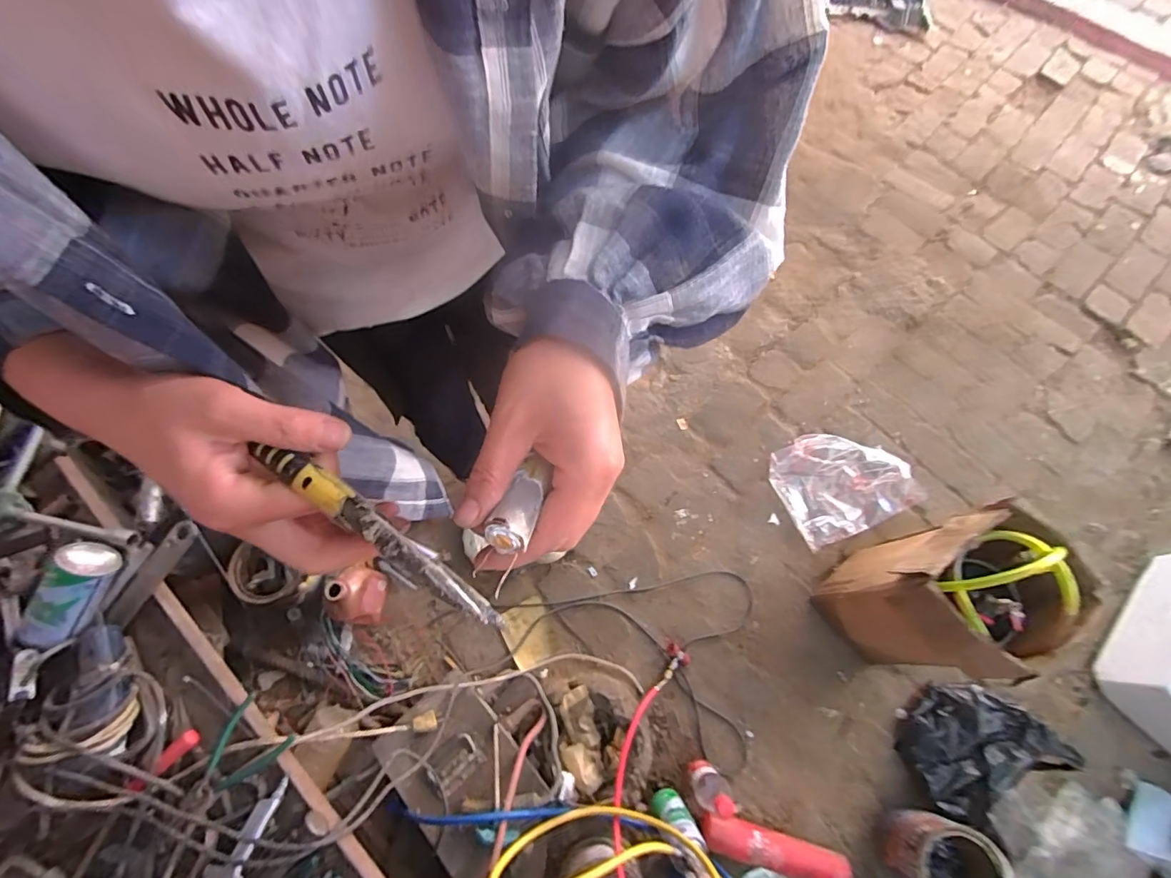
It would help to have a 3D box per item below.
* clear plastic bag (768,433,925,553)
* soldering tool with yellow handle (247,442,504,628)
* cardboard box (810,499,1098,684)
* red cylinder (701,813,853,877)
[{"bbox_3d":[0.645,0.098,1.248,0.318,0.065,0.265,-23,71,-10],"label":"clear plastic bag"},{"bbox_3d":[-0.097,0.041,0.225,0.149,0.013,0.017,29,71,21],"label":"soldering tool with yellow handle"},{"bbox_3d":[0.672,0.305,0.983,0.279,0.425,0.207,-40,75,-15],"label":"cardboard box"},{"bbox_3d":[0.352,0.785,0.944,0.284,0.066,0.075,16,69,5],"label":"red cylinder"}]

